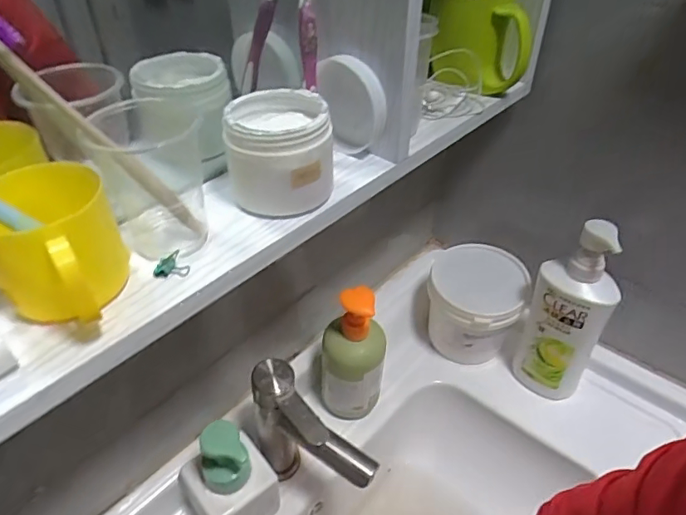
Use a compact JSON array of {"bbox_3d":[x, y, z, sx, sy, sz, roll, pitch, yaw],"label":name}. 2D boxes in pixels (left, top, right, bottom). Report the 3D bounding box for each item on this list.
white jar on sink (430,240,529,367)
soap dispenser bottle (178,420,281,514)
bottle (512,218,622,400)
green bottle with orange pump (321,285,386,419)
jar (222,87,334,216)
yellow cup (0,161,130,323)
[{"bbox_3d":[0.175,0.076,0.713,0.122,0.142,0.118,0,40,0],"label":"white jar on sink"},{"bbox_3d":[-0.116,0.218,0.524,0.084,0.149,0.070,-24,45,-26],"label":"soap dispenser bottle"},{"bbox_3d":[0.266,0.067,0.621,0.087,0.250,0.061,18,43,21],"label":"bottle"},{"bbox_3d":[0.013,0.105,0.606,0.072,0.178,0.070,4,40,5],"label":"green bottle with orange pump"},{"bbox_3d":[-0.045,-0.079,0.390,0.073,0.065,0.077,0,40,0],"label":"jar"},{"bbox_3d":[-0.163,-0.006,0.299,0.074,0.069,0.104,-30,48,-31],"label":"yellow cup"}]

